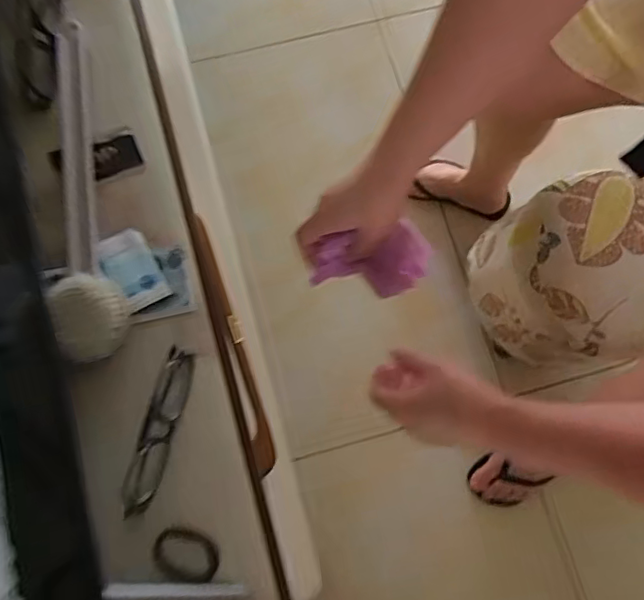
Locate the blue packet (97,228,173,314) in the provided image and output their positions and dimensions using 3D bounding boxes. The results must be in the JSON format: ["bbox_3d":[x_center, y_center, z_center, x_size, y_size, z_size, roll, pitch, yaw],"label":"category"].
[{"bbox_3d":[-0.181,-0.029,0.539,0.047,0.010,0.076,-29,79,-6],"label":"blue packet"}]

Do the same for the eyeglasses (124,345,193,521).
[{"bbox_3d":[-0.142,0.113,0.490,0.026,0.040,0.142,13,78,3],"label":"eyeglasses"}]

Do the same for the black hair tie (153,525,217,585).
[{"bbox_3d":[-0.116,0.218,0.487,0.057,0.004,0.041,18,53,-10],"label":"black hair tie"}]

